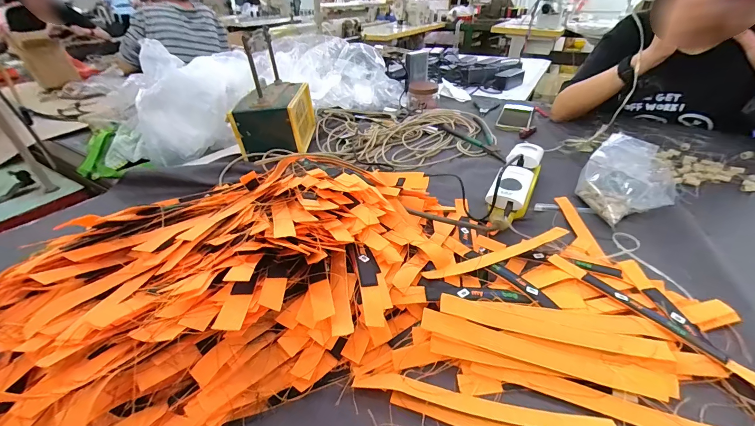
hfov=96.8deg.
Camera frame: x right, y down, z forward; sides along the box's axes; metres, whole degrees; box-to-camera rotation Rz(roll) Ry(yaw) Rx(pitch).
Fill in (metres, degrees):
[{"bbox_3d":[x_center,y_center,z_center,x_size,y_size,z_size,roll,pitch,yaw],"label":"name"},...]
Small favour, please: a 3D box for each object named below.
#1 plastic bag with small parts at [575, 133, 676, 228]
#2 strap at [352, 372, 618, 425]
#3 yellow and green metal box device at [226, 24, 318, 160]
[{"bbox_3d":[0.382,-0.060,0.527,0.118,0.109,0.109,-16,37,-18],"label":"plastic bag with small parts"},{"bbox_3d":[0.089,0.170,0.299,0.221,0.011,0.019,6,36,12],"label":"strap"},{"bbox_3d":[-0.223,-0.214,0.748,0.131,0.118,0.197,0,35,3],"label":"yellow and green metal box device"}]

